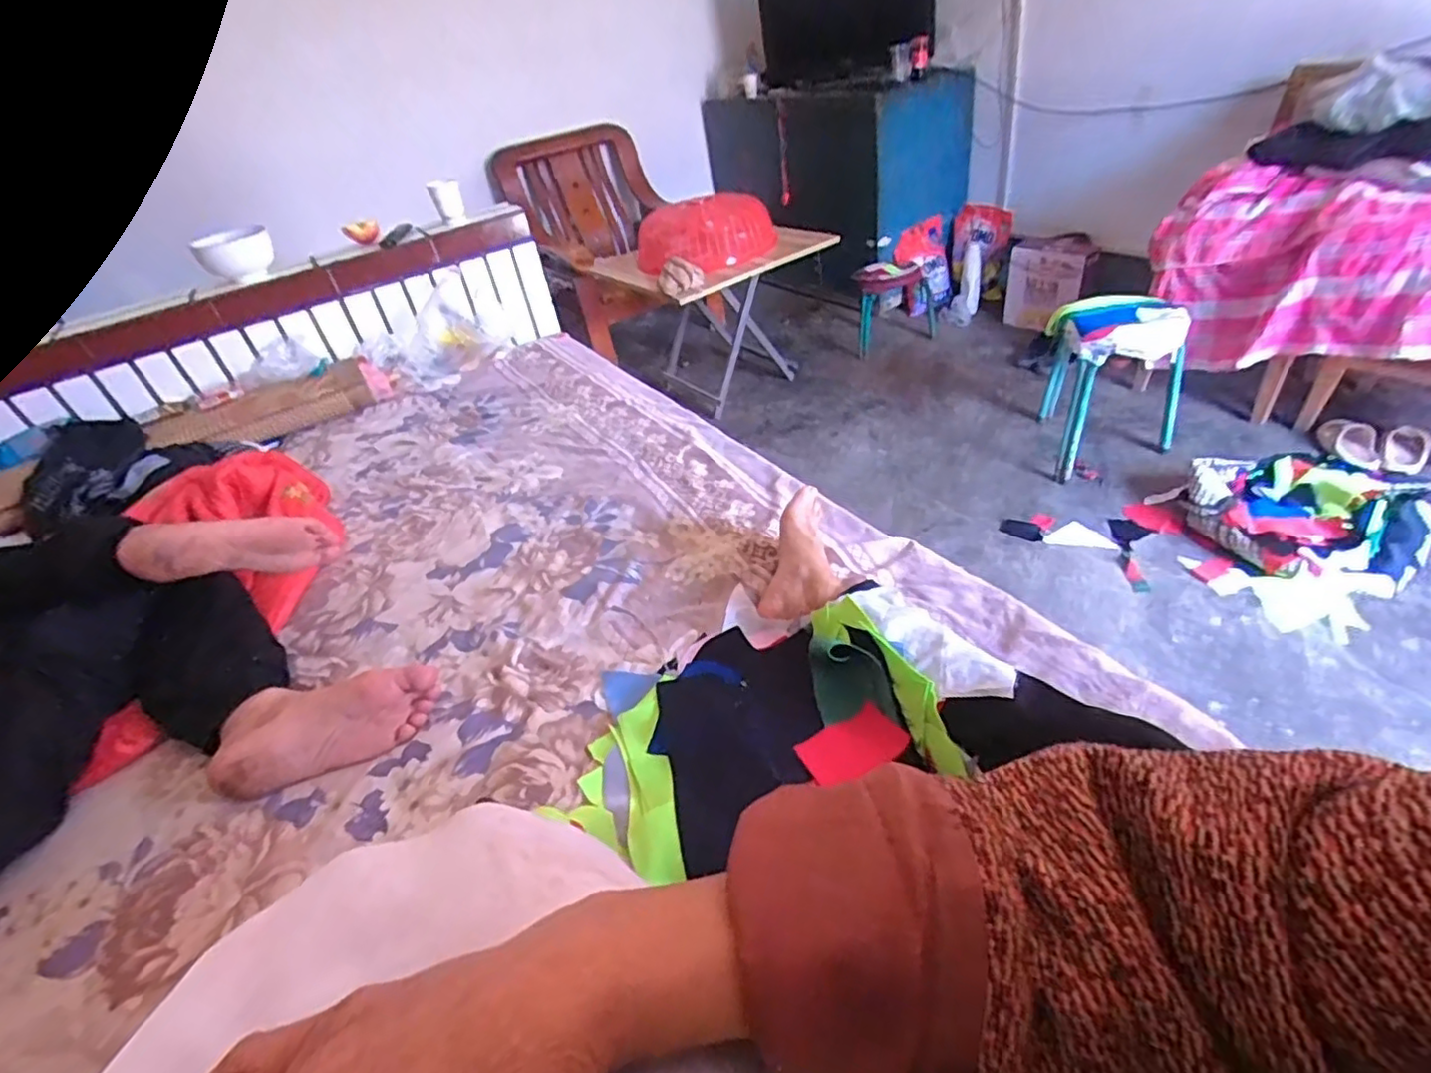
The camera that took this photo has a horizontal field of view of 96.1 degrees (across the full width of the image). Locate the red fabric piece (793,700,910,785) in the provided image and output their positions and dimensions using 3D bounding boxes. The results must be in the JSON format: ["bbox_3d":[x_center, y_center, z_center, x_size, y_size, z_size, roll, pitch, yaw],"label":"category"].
[{"bbox_3d":[0.126,0.193,0.599,0.087,0.016,0.061,-26,41,-18],"label":"red fabric piece"}]

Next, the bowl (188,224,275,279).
[{"bbox_3d":[-1.053,-0.624,1.418,0.147,0.091,0.137,-32,43,-24],"label":"bowl"}]

